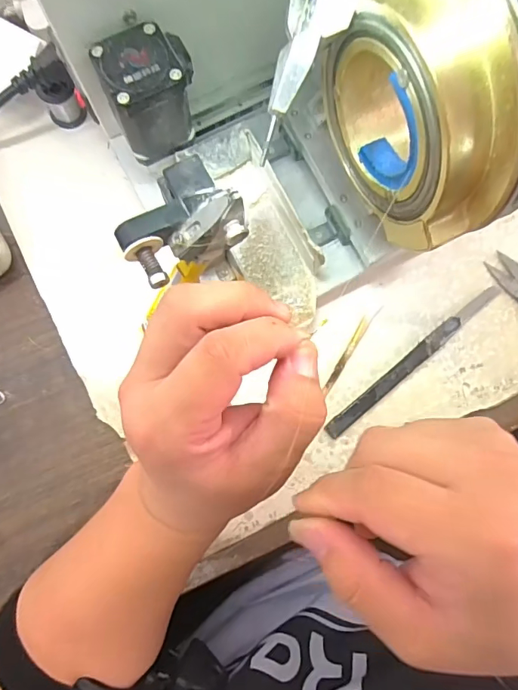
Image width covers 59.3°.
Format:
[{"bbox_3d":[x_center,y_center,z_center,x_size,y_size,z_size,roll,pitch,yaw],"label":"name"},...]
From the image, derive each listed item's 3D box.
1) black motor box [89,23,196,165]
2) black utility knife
[{"bbox_3d":[-0.063,-0.148,0.270,0.049,0.053,0.042,-27,84,-5],"label":"black motor box"},{"bbox_3d":[0.114,0.009,0.334,0.166,0.009,0.012,-40,85,-6],"label":"black utility knife"}]

